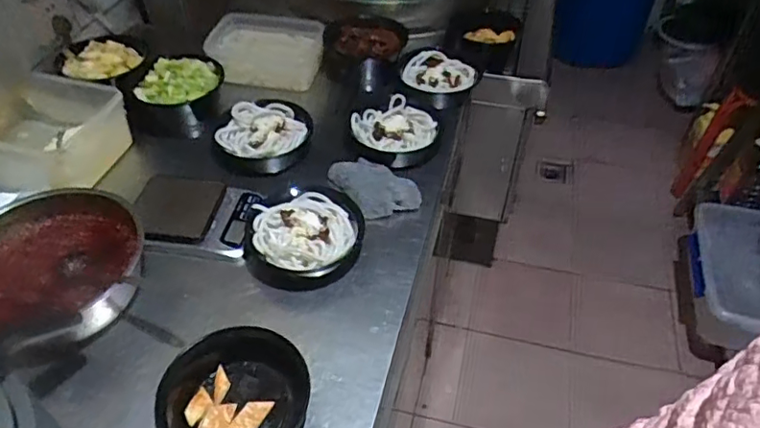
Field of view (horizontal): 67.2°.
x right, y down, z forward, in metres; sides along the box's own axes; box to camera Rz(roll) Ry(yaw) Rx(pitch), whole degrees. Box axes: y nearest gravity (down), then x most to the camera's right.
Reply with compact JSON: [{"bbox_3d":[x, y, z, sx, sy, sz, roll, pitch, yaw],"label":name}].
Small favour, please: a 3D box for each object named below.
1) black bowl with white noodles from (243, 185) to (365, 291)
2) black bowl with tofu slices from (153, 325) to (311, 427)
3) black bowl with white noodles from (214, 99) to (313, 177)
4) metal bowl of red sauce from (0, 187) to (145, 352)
[{"bbox_3d":[-0.112,0.032,0.851,0.176,0.063,0.159,-6,45,-6],"label":"black bowl with white noodles"},{"bbox_3d":[-0.176,0.219,0.676,0.178,0.062,0.164,0,45,0],"label":"black bowl with tofu slices"},{"bbox_3d":[-0.207,-0.134,1.019,0.150,0.081,0.141,0,45,0],"label":"black bowl with white noodles"},{"bbox_3d":[-0.441,0.056,0.777,0.218,0.080,0.237,0,45,0],"label":"metal bowl of red sauce"}]

